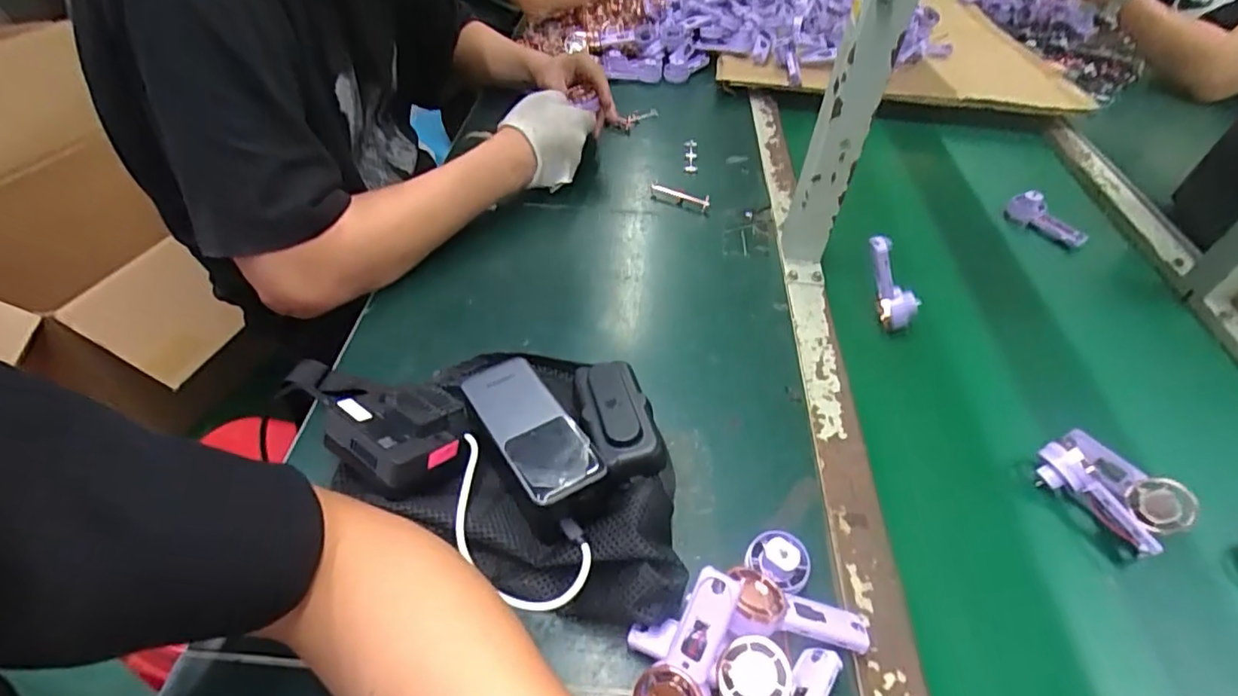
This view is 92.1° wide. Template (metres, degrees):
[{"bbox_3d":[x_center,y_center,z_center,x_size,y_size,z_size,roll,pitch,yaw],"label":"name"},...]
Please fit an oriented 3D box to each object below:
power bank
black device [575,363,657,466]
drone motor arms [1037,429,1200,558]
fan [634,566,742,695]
[{"bbox_3d":[-0.062,0.052,0.410,0.051,0.023,0.123,-24,52,-23],"label":"power bank"},{"bbox_3d":[-0.004,0.042,0.444,0.046,0.022,0.097,-6,47,-8],"label":"black device"},{"bbox_3d":[0.371,0.110,0.455,0.058,0.045,0.091,-22,51,-23],"label":"drone motor arms"},{"bbox_3d":[0.041,0.169,0.333,0.038,0.022,0.093,21,85,16],"label":"fan"}]

